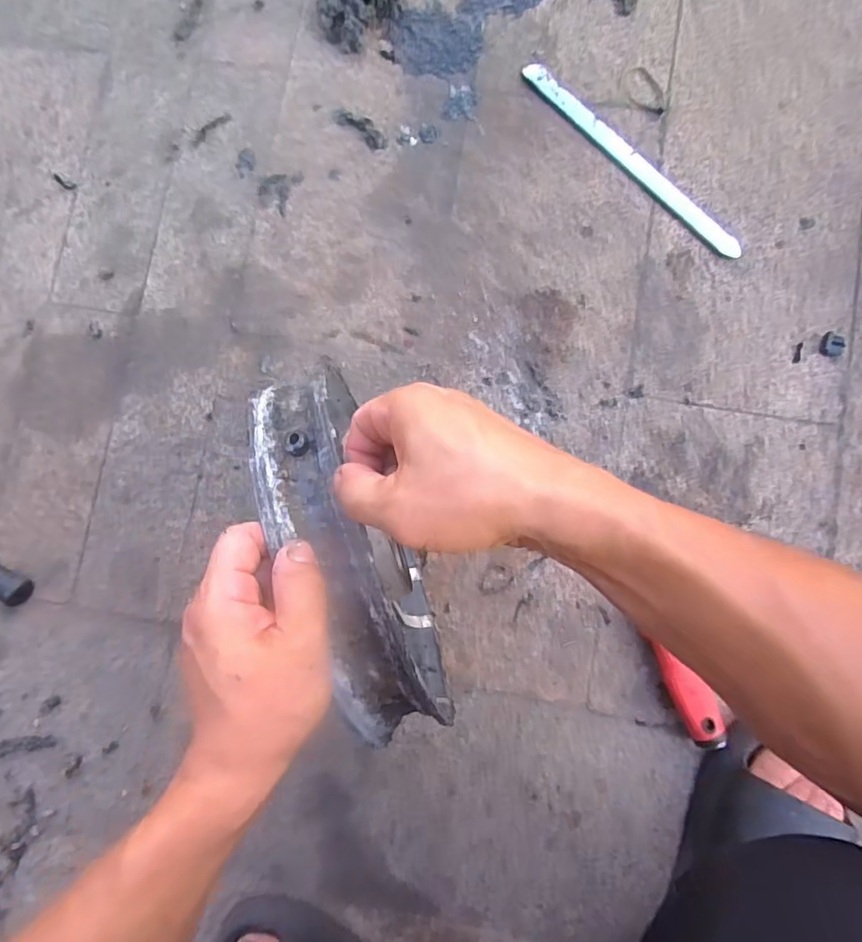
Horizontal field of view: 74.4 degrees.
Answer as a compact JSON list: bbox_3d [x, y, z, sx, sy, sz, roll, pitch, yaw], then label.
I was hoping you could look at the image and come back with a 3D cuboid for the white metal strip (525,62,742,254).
[{"bbox_3d":[0.200,-0.314,0.570,0.021,0.009,0.281,-43,84,-3],"label":"white metal strip"}]

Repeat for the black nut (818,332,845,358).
[{"bbox_3d":[0.380,-0.120,0.538,0.023,0.009,0.024,0,84,2],"label":"black nut"}]

